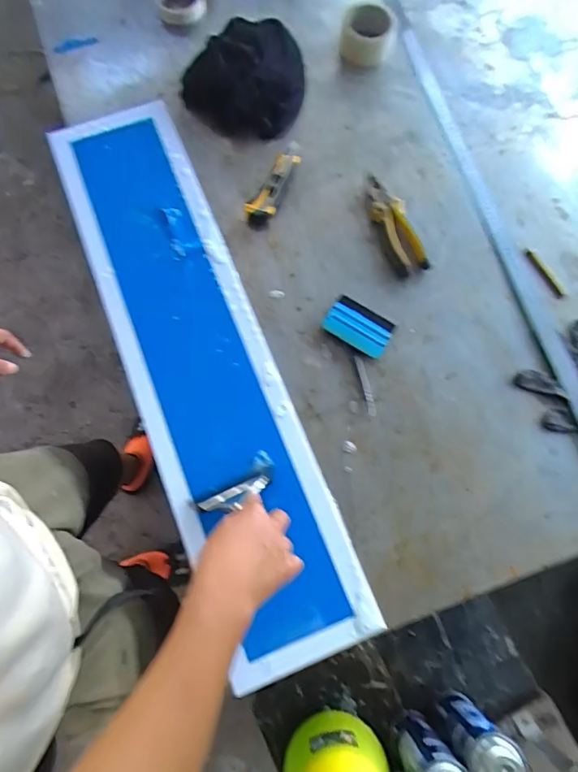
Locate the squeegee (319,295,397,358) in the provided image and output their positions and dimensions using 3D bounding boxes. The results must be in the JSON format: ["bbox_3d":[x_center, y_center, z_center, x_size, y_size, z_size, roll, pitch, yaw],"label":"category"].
[{"bbox_3d":[0.106,-0.090,0.725,0.098,0.013,0.065,32,77,9],"label":"squeegee"}]

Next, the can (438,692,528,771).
[{"bbox_3d":[0.252,0.477,0.649,0.063,0.174,0.057,-36,77,-9],"label":"can"}]

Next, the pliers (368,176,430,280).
[{"bbox_3d":[0.167,-0.259,0.764,0.051,0.030,0.178,-18,75,-5],"label":"pliers"}]

